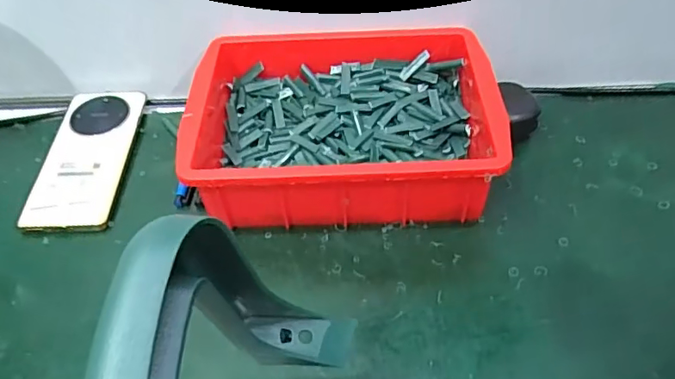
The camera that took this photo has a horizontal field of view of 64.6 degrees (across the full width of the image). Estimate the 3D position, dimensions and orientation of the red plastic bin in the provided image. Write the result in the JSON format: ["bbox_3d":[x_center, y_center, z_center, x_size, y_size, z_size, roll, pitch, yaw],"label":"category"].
[{"bbox_3d":[0.003,-0.058,0.462,0.245,0.075,0.181,-1,49,2],"label":"red plastic bin"}]

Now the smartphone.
[{"bbox_3d":[-0.229,-0.030,0.488,0.074,0.007,0.163,0,53,-1],"label":"smartphone"}]

